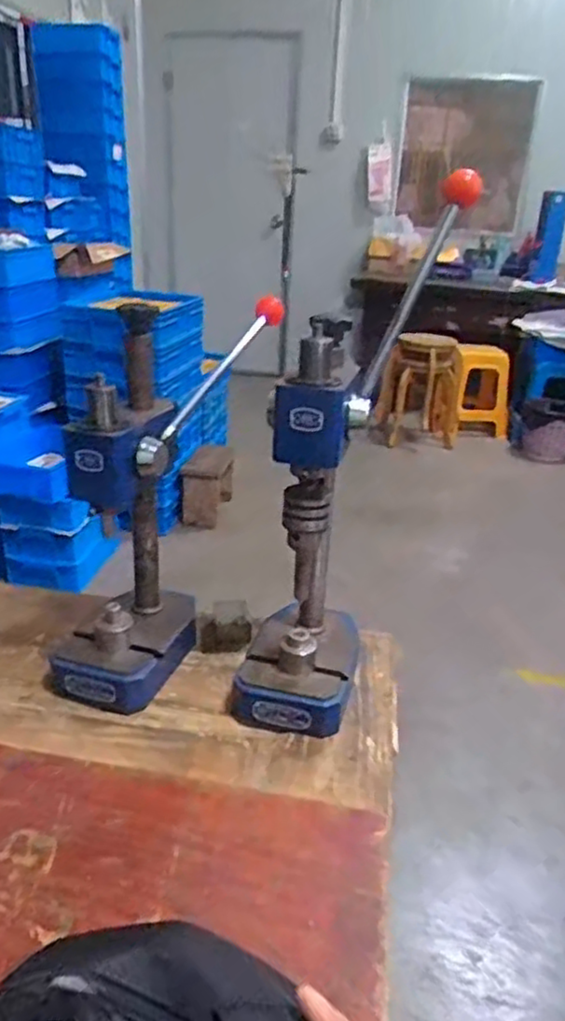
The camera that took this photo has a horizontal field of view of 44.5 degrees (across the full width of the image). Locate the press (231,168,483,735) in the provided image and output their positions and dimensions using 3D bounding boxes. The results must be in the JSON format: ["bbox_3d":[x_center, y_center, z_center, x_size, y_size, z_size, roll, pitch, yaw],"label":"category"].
[{"bbox_3d":[0.049,0.006,0.755,0.154,0.461,0.183,10,25,14],"label":"press"}]

